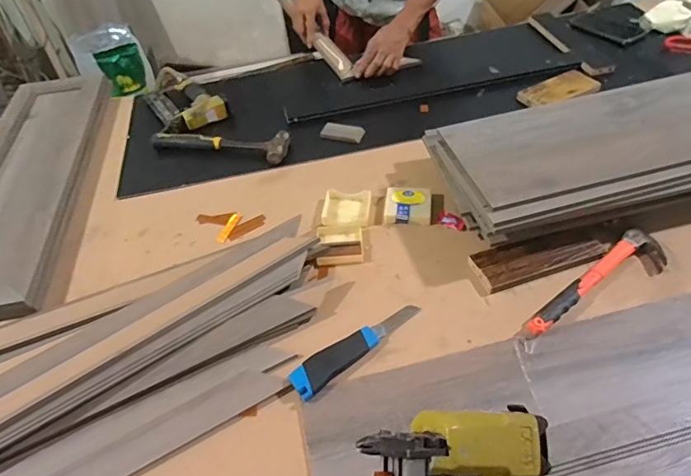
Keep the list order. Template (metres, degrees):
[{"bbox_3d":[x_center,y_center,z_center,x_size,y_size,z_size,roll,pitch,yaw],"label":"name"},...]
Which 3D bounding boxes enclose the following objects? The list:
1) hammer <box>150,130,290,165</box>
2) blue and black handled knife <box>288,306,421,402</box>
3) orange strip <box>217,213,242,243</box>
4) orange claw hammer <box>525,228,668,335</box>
[{"bbox_3d":[-0.250,-0.188,0.922,0.280,0.033,0.066,6,48,12],"label":"hammer"},{"bbox_3d":[0.014,0.135,0.606,0.194,0.025,0.037,-35,53,-24],"label":"blue and black handled knife"},{"bbox_3d":[-0.195,-0.016,0.783,0.017,0.008,0.060,14,50,19],"label":"orange strip"},{"bbox_3d":[0.349,0.067,0.630,0.251,0.022,0.064,-33,52,-23],"label":"orange claw hammer"}]

